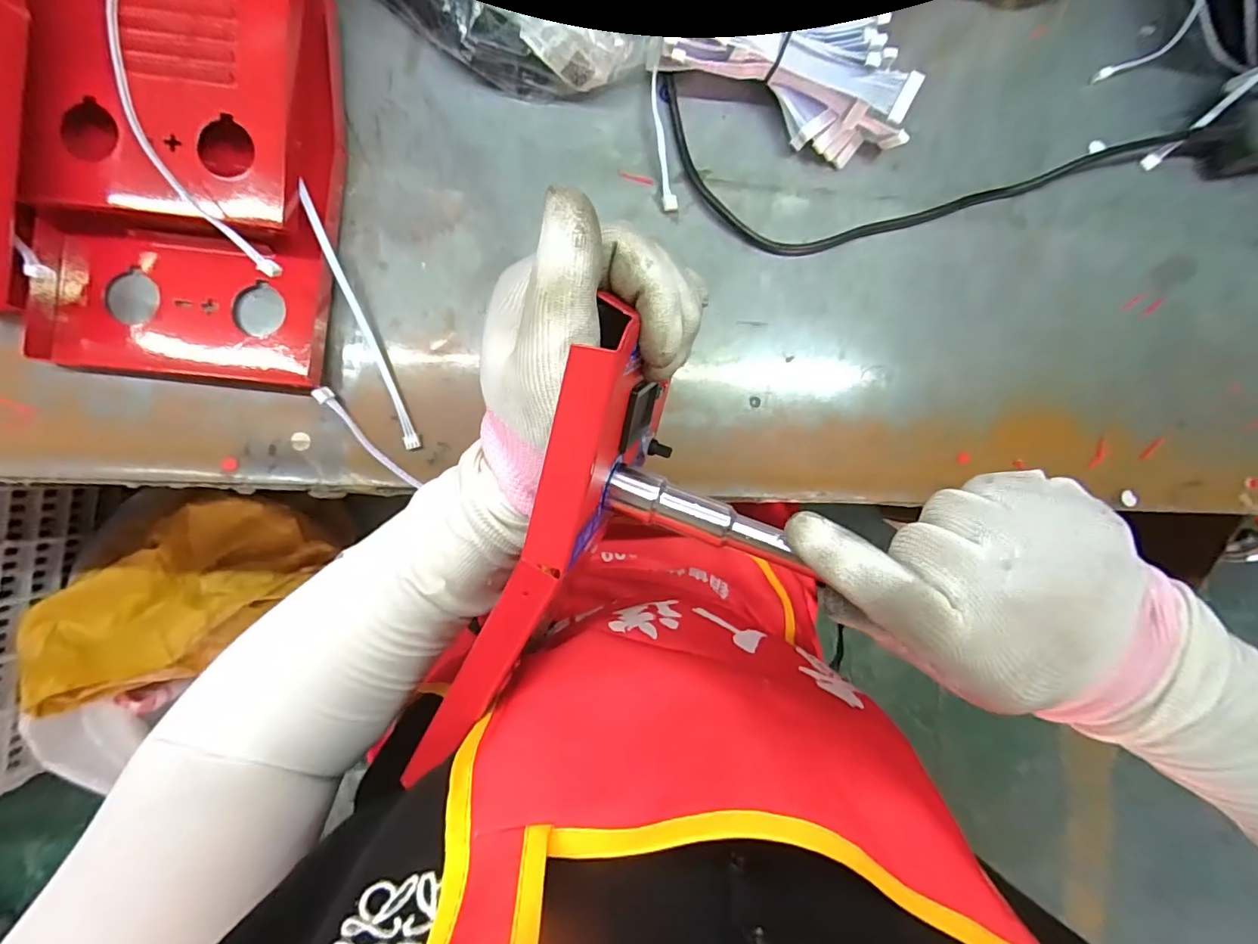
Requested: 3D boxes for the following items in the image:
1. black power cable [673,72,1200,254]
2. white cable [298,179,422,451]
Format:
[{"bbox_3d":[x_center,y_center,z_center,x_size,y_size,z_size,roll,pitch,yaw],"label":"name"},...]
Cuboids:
[{"bbox_3d":[0.209,-0.198,0.359,0.372,0.012,0.103,-1,90,-6],"label":"black power cable"},{"bbox_3d":[-0.156,-0.087,0.317,0.008,0.024,0.156,-21,92,-6],"label":"white cable"}]

